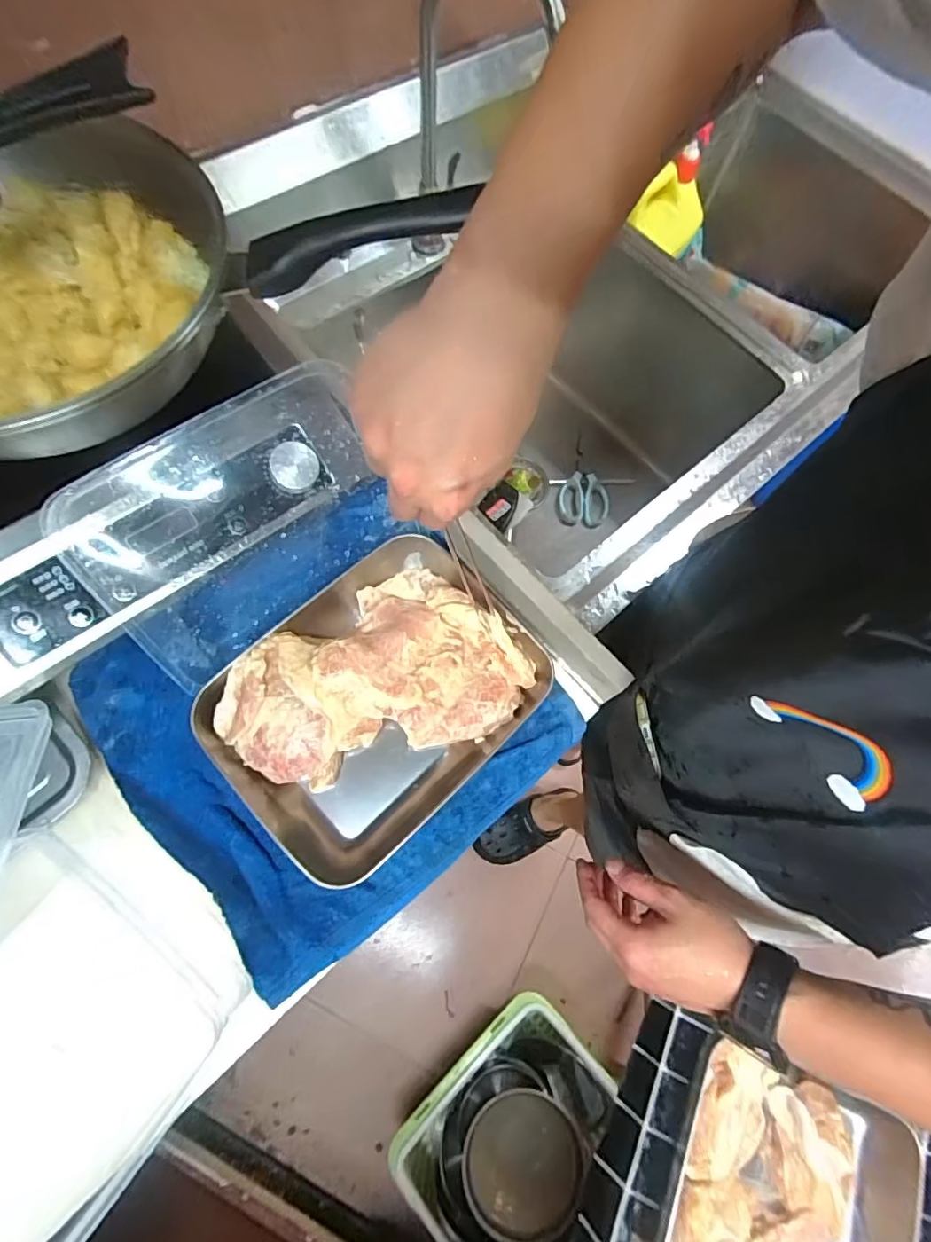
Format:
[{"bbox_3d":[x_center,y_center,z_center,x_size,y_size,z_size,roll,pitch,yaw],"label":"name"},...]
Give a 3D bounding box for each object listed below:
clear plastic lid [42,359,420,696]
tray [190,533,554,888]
[{"bbox_3d":[-0.179,-0.081,0.425,0.243,0.018,0.166,-36,119,-10],"label":"clear plastic lid"},{"bbox_3d":[-0.071,0.060,0.440,0.198,0.052,0.260,44,75,12],"label":"tray"}]

